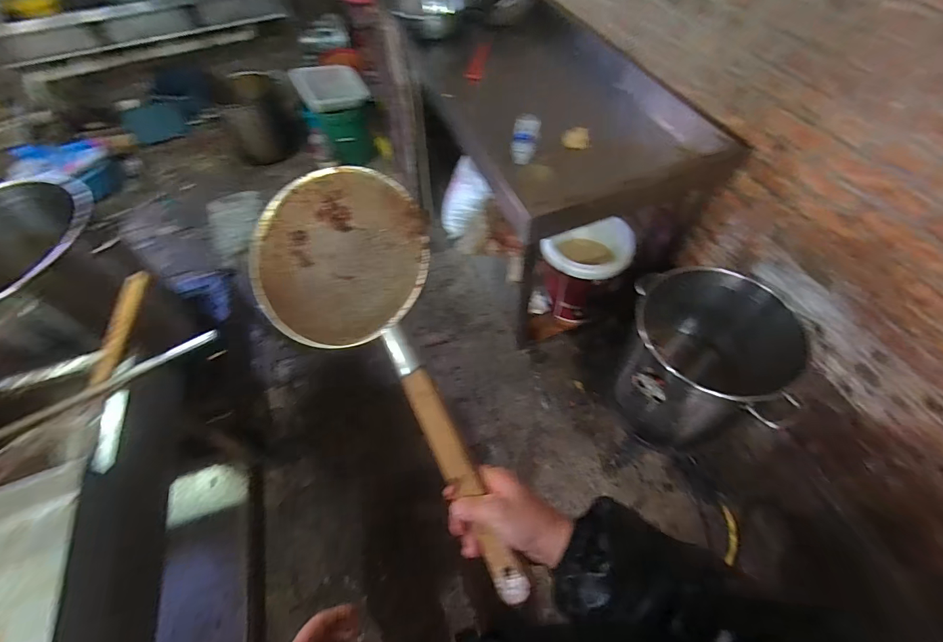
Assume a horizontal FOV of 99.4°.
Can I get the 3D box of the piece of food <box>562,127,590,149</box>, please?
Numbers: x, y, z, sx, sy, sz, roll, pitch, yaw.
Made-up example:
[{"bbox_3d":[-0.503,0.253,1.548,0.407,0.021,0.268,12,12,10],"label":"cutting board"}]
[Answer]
[{"bbox_3d":[0.356,-0.628,1.368,0.090,0.047,0.055,16,58,13],"label":"piece of food"}]

